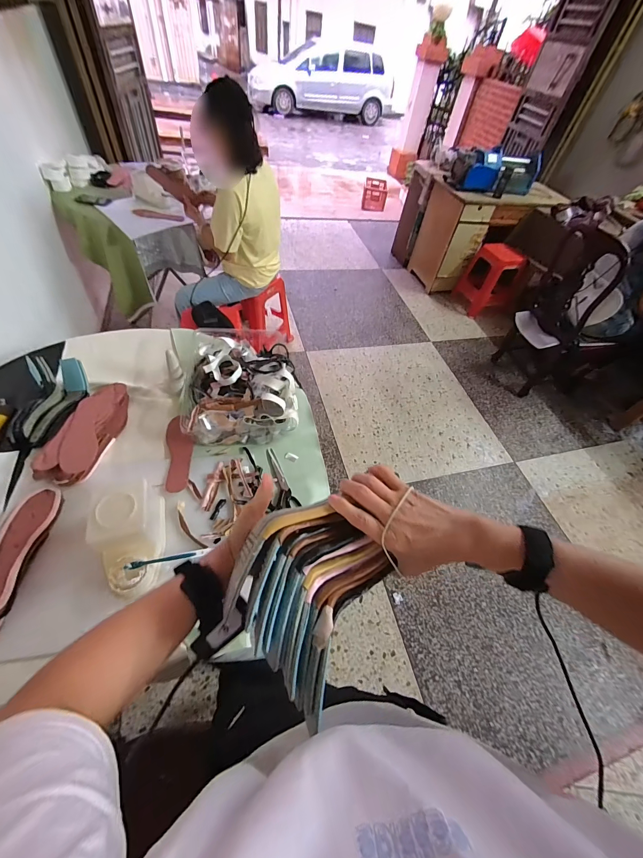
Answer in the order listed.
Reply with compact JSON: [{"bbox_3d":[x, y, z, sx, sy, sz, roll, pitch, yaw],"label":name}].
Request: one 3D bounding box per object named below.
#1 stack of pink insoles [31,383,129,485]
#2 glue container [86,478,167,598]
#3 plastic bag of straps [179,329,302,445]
[{"bbox_3d":[-0.568,-0.003,0.769,0.108,0.065,0.293,7,54,-4],"label":"stack of pink insoles"},{"bbox_3d":[-0.369,0.207,0.600,0.104,0.103,0.191,-10,57,-15],"label":"glue container"},{"bbox_3d":[-0.222,-0.141,0.879,0.276,0.103,0.373,-4,55,-12],"label":"plastic bag of straps"}]

